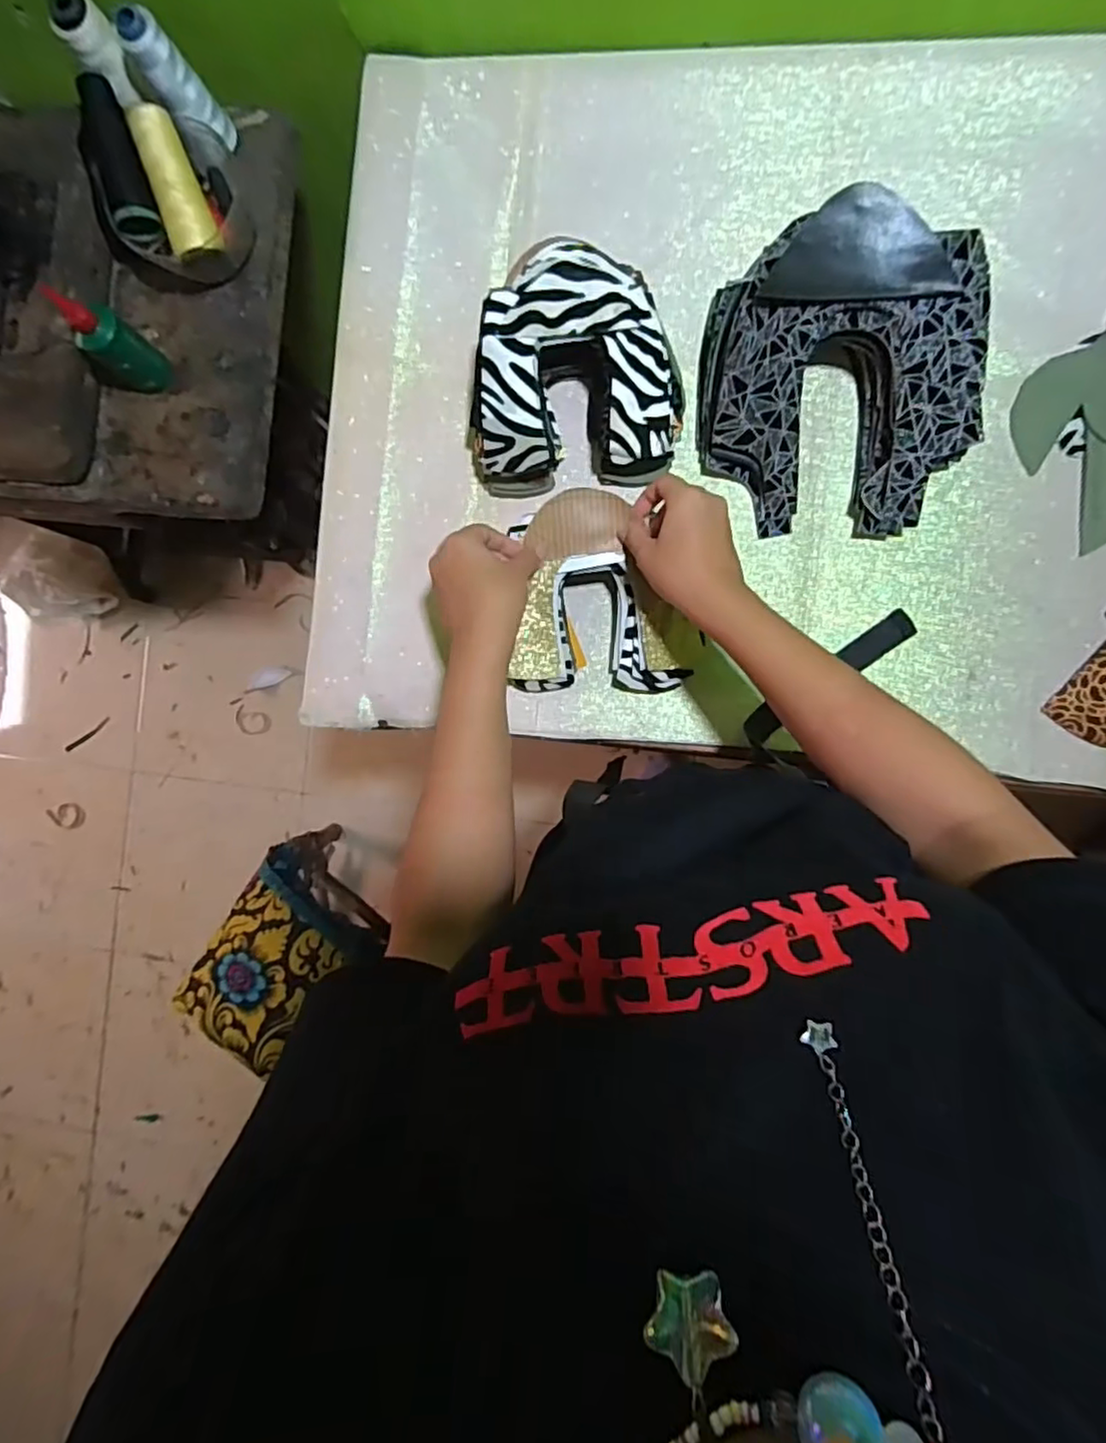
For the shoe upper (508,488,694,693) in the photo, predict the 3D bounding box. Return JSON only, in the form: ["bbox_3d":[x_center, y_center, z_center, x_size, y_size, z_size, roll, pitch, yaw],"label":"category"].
[{"bbox_3d":[0.038,-0.101,0.538,0.141,0.069,0.150,-1,90,8],"label":"shoe upper"}]

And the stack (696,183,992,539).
[{"bbox_3d":[0.219,-0.259,0.500,0.198,0.100,0.200,1,90,8],"label":"stack"}]

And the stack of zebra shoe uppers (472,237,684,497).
[{"bbox_3d":[0.018,-0.284,0.531,0.170,0.089,0.156,1,90,8],"label":"stack of zebra shoe uppers"}]

